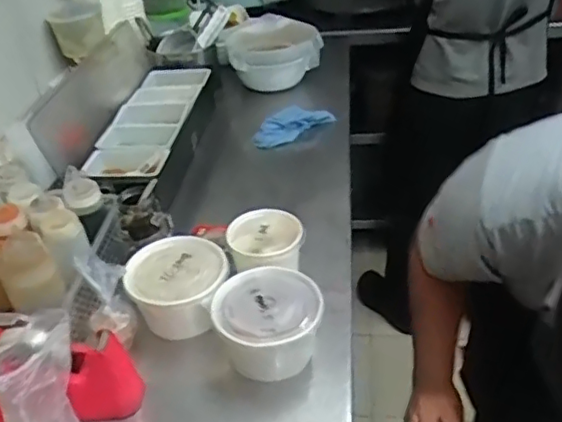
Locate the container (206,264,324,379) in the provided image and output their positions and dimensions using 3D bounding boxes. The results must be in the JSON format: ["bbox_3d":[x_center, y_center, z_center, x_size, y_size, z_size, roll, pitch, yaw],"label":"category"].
[{"bbox_3d":[-0.013,0.147,0.744,0.133,0.082,0.134,-4,36,3],"label":"container"}]

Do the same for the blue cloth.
[{"bbox_3d":[0.025,-0.177,1.229,0.166,0.045,0.064,-21,38,-20],"label":"blue cloth"}]

